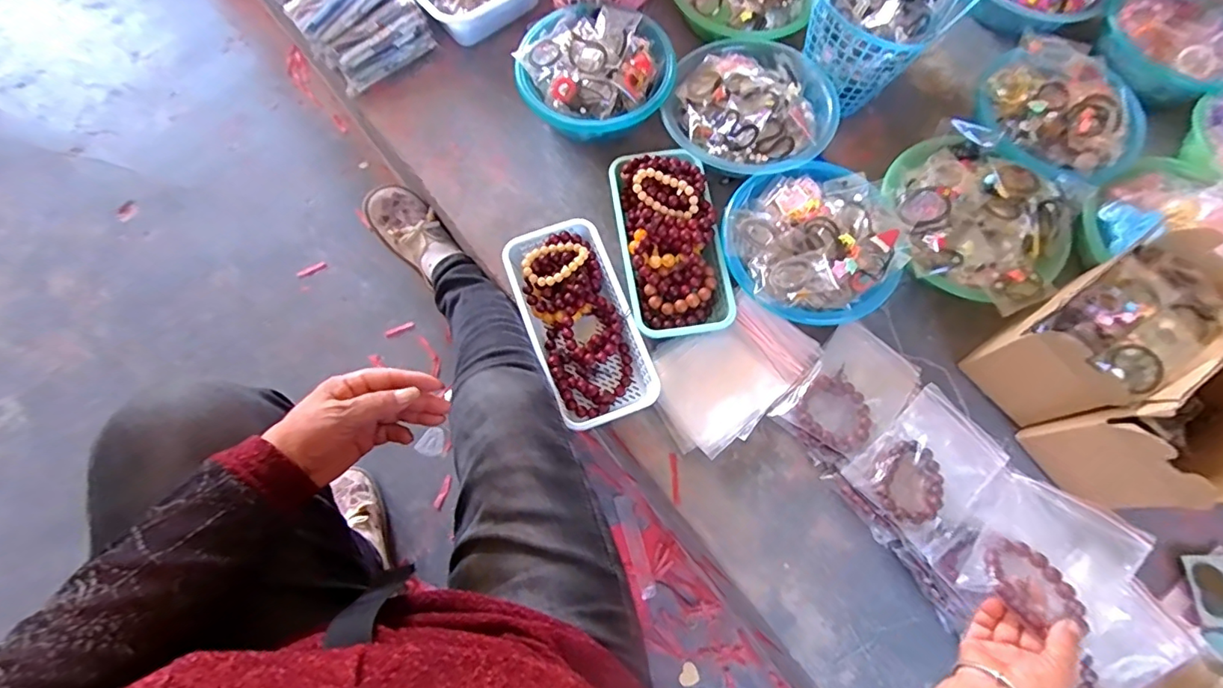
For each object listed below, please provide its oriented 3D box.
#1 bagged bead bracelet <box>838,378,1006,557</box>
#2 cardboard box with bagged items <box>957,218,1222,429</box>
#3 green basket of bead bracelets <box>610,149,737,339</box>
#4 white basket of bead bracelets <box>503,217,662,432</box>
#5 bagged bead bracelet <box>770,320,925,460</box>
[{"bbox_3d":[0.367,0.137,0.617,0.168,0.025,0.118,-38,77,-13],"label":"bagged bead bracelet"},{"bbox_3d":[0.569,-0.014,0.625,0.219,0.168,0.127,-35,76,-12],"label":"cardboard box with bagged items"},{"bbox_3d":[0.076,-0.137,0.711,0.127,0.085,0.254,-9,72,-5],"label":"green basket of bead bracelets"},{"bbox_3d":[-0.040,-0.030,0.689,0.132,0.055,0.268,-22,73,-9],"label":"white basket of bead bracelets"},{"bbox_3d":[0.294,0.056,0.651,0.112,0.024,0.157,39,75,11],"label":"bagged bead bracelet"}]

